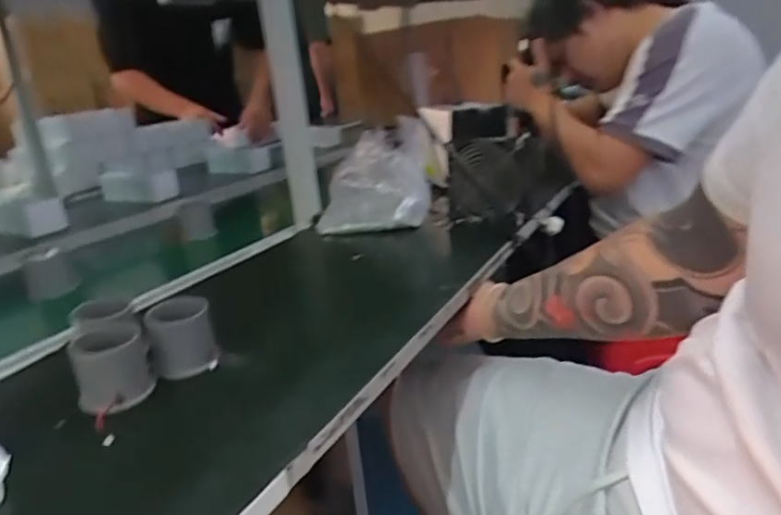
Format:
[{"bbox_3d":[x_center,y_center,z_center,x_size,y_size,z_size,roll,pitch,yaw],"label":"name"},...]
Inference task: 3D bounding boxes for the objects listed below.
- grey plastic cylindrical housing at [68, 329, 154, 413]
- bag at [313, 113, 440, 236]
[{"bbox_3d":[-0.227,0.092,0.446,0.057,0.063,0.052,-14,25,-28],"label":"grey plastic cylindrical housing"},{"bbox_3d":[-0.030,-0.130,0.879,0.170,0.122,0.181,-4,22,-5],"label":"bag"}]

